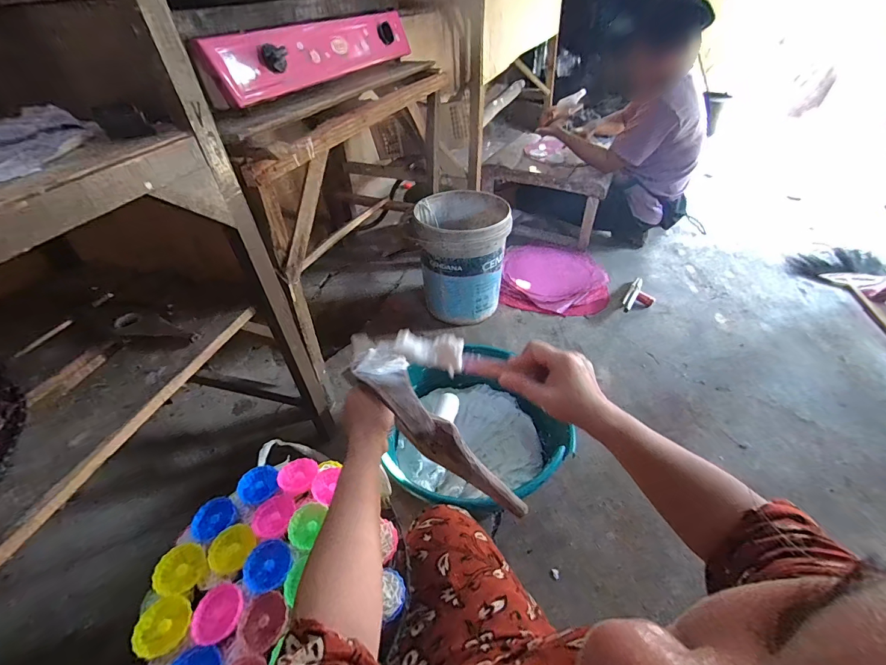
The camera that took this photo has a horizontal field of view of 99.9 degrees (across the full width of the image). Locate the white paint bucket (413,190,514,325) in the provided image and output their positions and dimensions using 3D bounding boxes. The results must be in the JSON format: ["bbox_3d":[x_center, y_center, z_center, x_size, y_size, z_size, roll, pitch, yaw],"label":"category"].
[{"bbox_3d":[0.063,-0.248,1.294,0.288,0.364,0.302,-1,43,1],"label":"white paint bucket"}]

